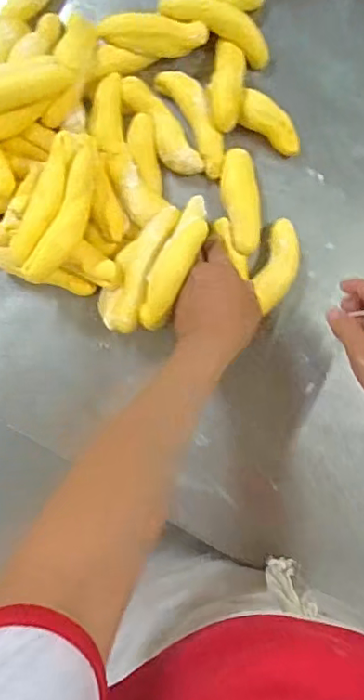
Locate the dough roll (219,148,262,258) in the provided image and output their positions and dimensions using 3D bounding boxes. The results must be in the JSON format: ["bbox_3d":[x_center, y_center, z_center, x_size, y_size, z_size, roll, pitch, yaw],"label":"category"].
[{"bbox_3d":[0.066,-0.164,0.611,0.039,0.025,0.120,-6,83,1],"label":"dough roll"}]

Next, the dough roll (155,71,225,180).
[{"bbox_3d":[0.016,-0.260,0.615,0.037,0.022,0.129,-26,83,-2],"label":"dough roll"}]

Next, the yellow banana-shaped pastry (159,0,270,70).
[{"bbox_3d":[0.042,-0.367,0.613,0.133,0.026,0.036,22,84,-13],"label":"yellow banana-shaped pastry"}]

